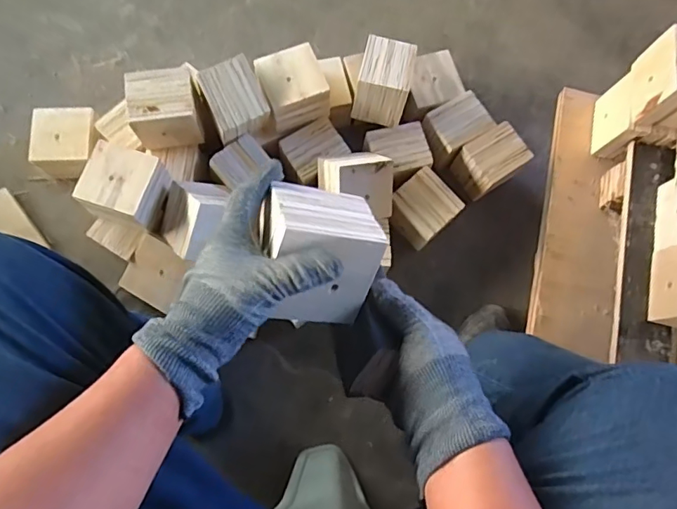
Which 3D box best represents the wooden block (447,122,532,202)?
[{"bbox_3d":[0.257,-0.155,0.871,0.100,0.087,0.082,-28,78,-8],"label":"wooden block"}]

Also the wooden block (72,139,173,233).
[{"bbox_3d":[-0.306,-0.097,0.737,0.101,0.072,0.099,20,77,2],"label":"wooden block"}]

